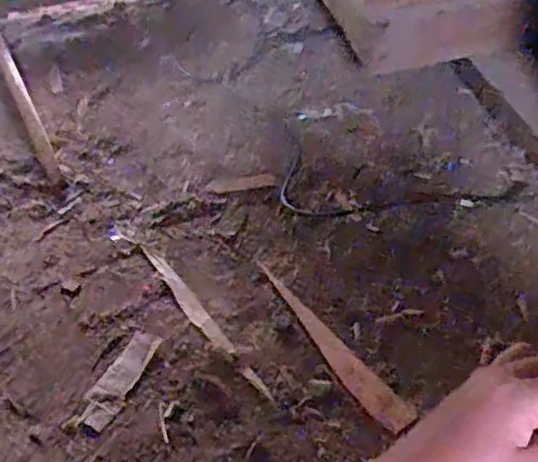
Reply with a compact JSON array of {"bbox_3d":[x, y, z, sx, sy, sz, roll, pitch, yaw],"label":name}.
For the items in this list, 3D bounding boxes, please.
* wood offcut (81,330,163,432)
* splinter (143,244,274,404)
[{"bbox_3d":[-0.197,0.196,0.842,0.051,0.006,0.147,18,52,22],"label":"wood offcut"},{"bbox_3d":[-0.103,0.117,0.905,0.028,0.014,0.345,-30,51,-20],"label":"splinter"}]

